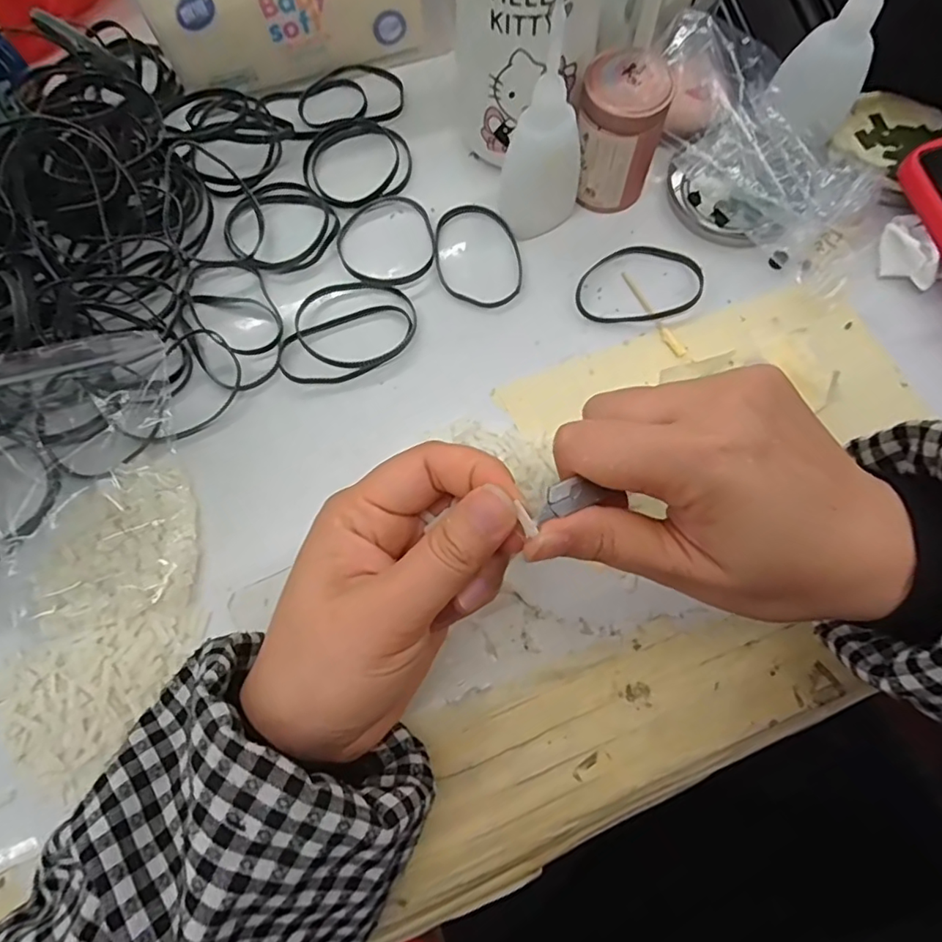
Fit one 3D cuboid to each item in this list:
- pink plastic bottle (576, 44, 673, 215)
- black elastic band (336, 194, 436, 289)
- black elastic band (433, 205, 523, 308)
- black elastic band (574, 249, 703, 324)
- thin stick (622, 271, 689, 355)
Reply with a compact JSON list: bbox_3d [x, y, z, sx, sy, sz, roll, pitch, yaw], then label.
[{"bbox_3d":[0.079,-0.181,0.307,0.044,0.066,0.041,0,73,1],"label":"pink plastic bottle"},{"bbox_3d":[-0.049,-0.132,0.325,0.055,0.008,0.062,-14,73,-3],"label":"black elastic band"},{"bbox_3d":[0.004,-0.123,0.320,0.049,0.004,0.066,-7,73,-1],"label":"black elastic band"},{"bbox_3d":[0.093,-0.105,0.314,0.070,0.004,0.049,-2,73,0],"label":"black elastic band"},{"bbox_3d":[0.098,-0.086,0.308,0.007,0.004,0.059,-28,75,-7],"label":"thin stick"}]

